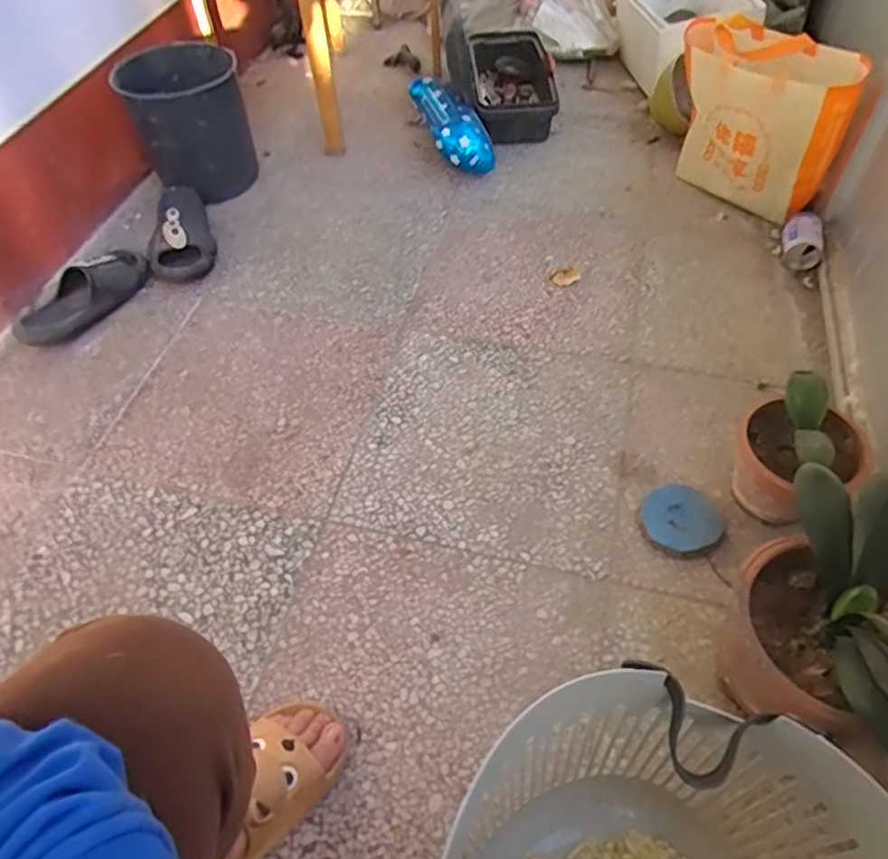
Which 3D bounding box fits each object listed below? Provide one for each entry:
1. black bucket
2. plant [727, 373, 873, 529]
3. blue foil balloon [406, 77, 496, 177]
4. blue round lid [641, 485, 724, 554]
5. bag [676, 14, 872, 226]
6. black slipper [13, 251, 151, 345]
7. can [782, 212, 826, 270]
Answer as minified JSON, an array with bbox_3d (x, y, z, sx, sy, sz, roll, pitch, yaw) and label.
[{"bbox_3d":[-0.545,-0.659,1.428,0.243,0.255,0.246,-17,54,-9],"label":"black bucket"},{"bbox_3d":[0.455,0.043,0.852,0.133,0.168,0.137,-38,60,-23],"label":"plant"},{"bbox_3d":[0.014,-0.735,1.567,0.128,0.107,0.345,-13,53,-7],"label":"blue foil balloon"},{"bbox_3d":[0.322,0.119,0.883,0.102,0.029,0.102,0,53,0],"label":"blue round lid"},{"bbox_3d":[0.569,-0.572,1.226,0.096,0.305,0.327,-33,58,-20],"label":"bag"},{"bbox_3d":[-0.668,-0.251,1.199,0.255,0.086,0.112,-34,58,-21],"label":"black slipper"},{"bbox_3d":[0.659,-0.345,1.189,0.072,0.062,0.088,16,55,15],"label":"can"}]

